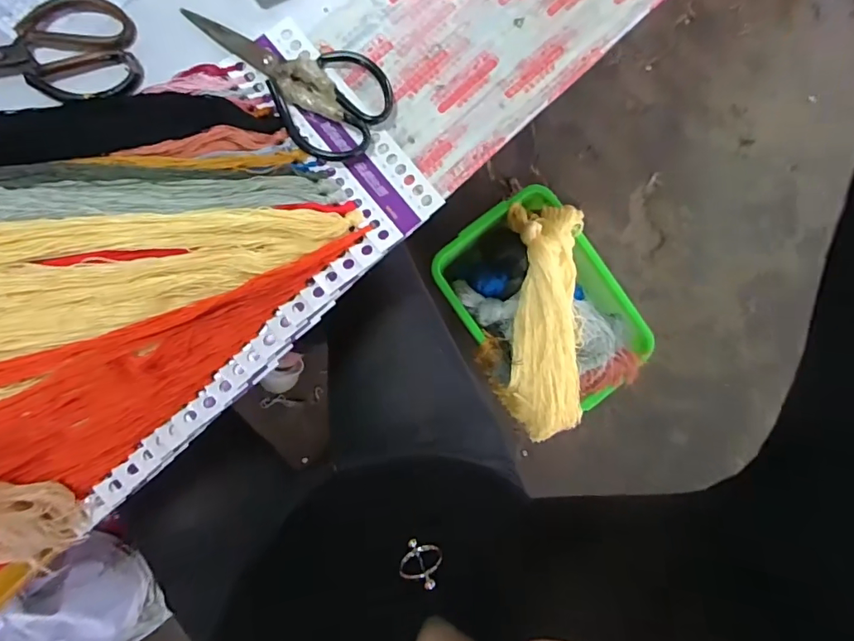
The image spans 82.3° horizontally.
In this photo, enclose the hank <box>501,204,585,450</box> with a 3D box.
[{"bbox_3d":[0.246,0.004,0.988,0.155,0.067,0.477,0,89,-6],"label":"hank"}]

